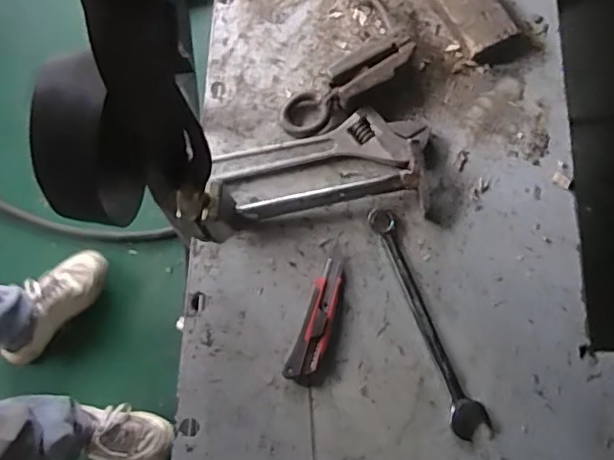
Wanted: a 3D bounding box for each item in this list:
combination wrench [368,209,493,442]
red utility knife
[{"bbox_3d":[0.141,0.109,0.705,0.043,0.010,0.293,-22,76,-7],"label":"combination wrench"},{"bbox_3d":[0.014,0.107,0.696,0.036,0.019,0.150,19,75,4],"label":"red utility knife"}]

